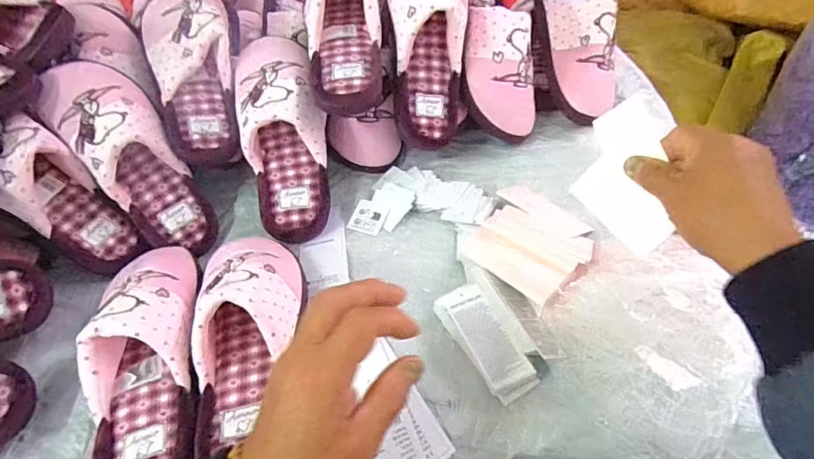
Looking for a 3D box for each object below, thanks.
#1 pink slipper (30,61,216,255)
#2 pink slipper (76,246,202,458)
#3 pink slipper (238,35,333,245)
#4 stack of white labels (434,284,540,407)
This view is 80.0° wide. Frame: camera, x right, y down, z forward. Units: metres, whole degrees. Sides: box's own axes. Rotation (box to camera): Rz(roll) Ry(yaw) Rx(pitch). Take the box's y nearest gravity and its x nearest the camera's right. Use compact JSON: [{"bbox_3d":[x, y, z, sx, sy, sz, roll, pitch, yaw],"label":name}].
[{"bbox_3d":[-0.293,-0.079,0.522,0.097,0.242,0.075,-39,13,-23],"label":"pink slipper"},{"bbox_3d":[-0.231,0.110,0.424,0.083,0.075,0.226,-14,52,-6],"label":"pink slipper"},{"bbox_3d":[-0.139,-0.107,0.547,0.094,0.074,0.243,-10,89,-2],"label":"pink slipper"},{"bbox_3d":[0.068,0.099,0.435,0.045,0.030,0.106,-27,54,-15],"label":"stack of white labels"}]

